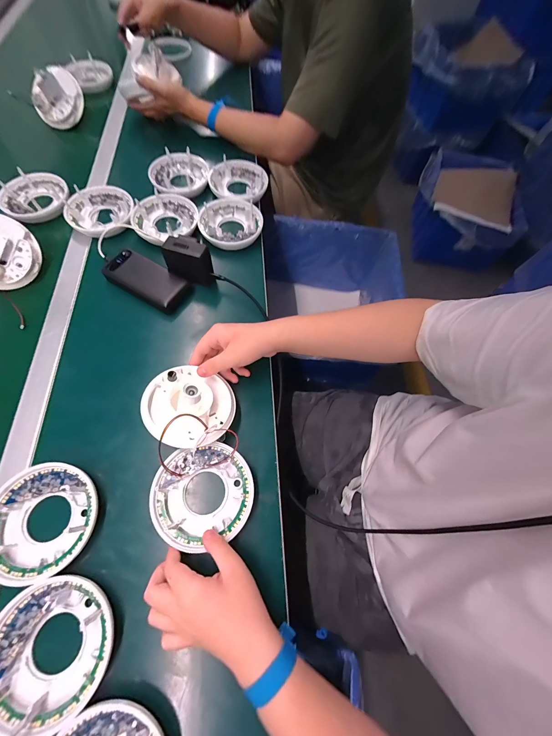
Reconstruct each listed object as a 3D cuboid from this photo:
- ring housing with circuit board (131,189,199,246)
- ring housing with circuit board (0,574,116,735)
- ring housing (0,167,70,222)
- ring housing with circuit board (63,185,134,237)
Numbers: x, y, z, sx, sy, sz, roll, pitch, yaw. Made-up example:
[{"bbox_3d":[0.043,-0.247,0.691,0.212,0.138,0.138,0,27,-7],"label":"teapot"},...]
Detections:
[{"bbox_3d":[-0.233,-0.322,0.584,0.129,0.035,0.119,-25,70,-13],"label":"ring housing with circuit board"},{"bbox_3d":[-0.251,0.310,0.308,0.131,0.029,0.128,1,66,-3],"label":"ring housing with circuit board"},{"bbox_3d":[-0.515,-0.370,0.595,0.131,0.036,0.118,-36,73,-17],"label":"ring housing"},{"bbox_3d":[-0.366,-0.332,0.584,0.145,0.032,0.125,13,66,2],"label":"ring housing with circuit board"}]

